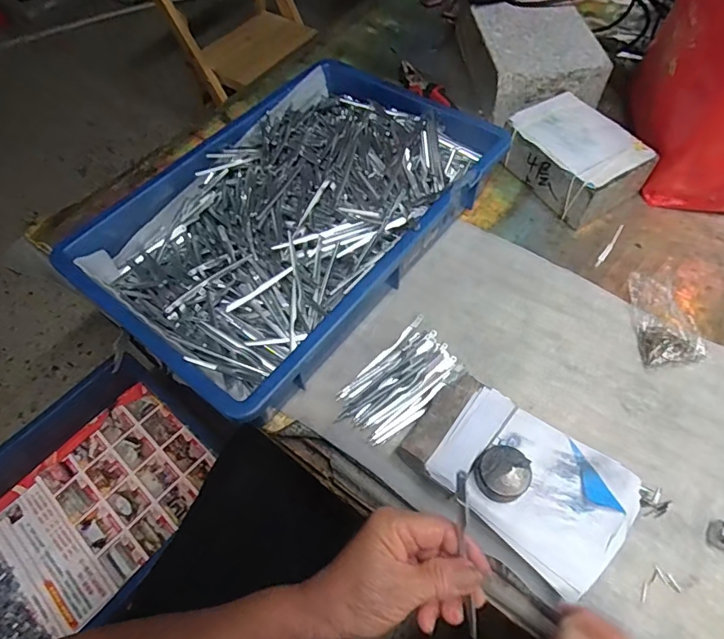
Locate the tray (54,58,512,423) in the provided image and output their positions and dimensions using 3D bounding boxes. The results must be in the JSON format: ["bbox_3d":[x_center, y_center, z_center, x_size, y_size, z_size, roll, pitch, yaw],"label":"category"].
[{"bbox_3d":[-0.072,-0.112,0.534,0.279,0.082,0.414,34,66,22],"label":"tray"}]

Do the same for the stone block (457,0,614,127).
[{"bbox_3d":[0.226,-0.367,0.664,0.142,0.073,0.205,-11,58,-4],"label":"stone block"}]

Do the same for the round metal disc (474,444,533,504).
[{"bbox_3d":[0.106,0.117,0.363,0.039,0.018,0.039,-1,58,2],"label":"round metal disc"}]

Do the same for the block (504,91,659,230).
[{"bbox_3d":[0.254,-0.194,0.576,0.104,0.066,0.146,-27,60,-13],"label":"block"}]

